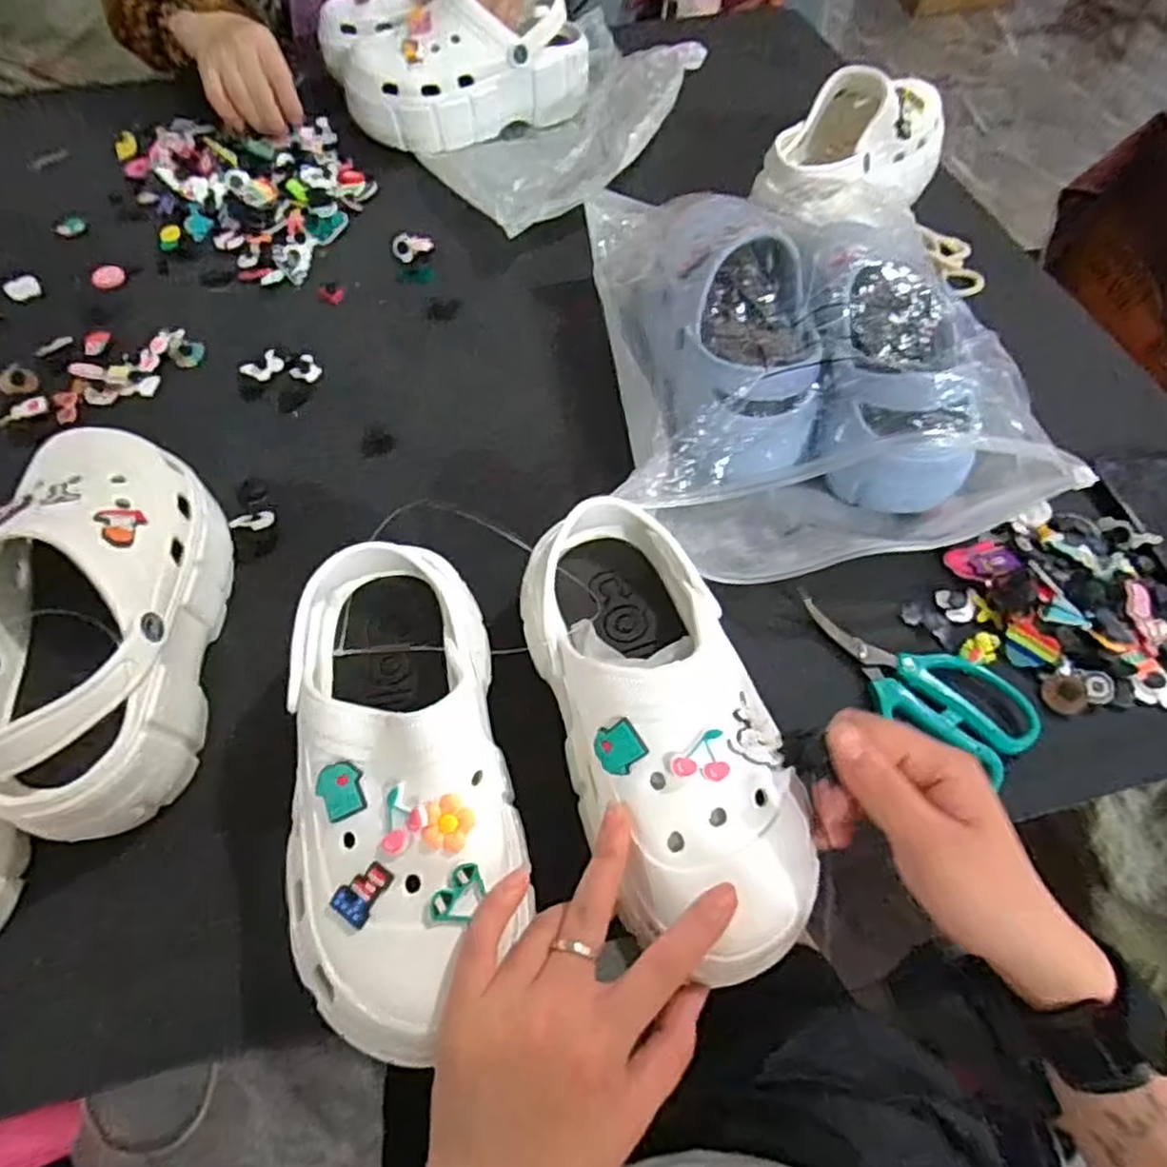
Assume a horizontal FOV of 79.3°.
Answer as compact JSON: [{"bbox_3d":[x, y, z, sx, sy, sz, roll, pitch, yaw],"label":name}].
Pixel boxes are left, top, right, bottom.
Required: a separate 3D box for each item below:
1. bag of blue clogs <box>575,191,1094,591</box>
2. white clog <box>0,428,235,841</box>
[{"bbox_3d":[0.153,-0.185,0.518,0.267,0.120,0.352,-3,60,-3],"label":"bag of blue clogs"},{"bbox_3d":[-0.277,0.013,0.396,0.105,0.086,0.234,-3,60,-3],"label":"white clog"}]

